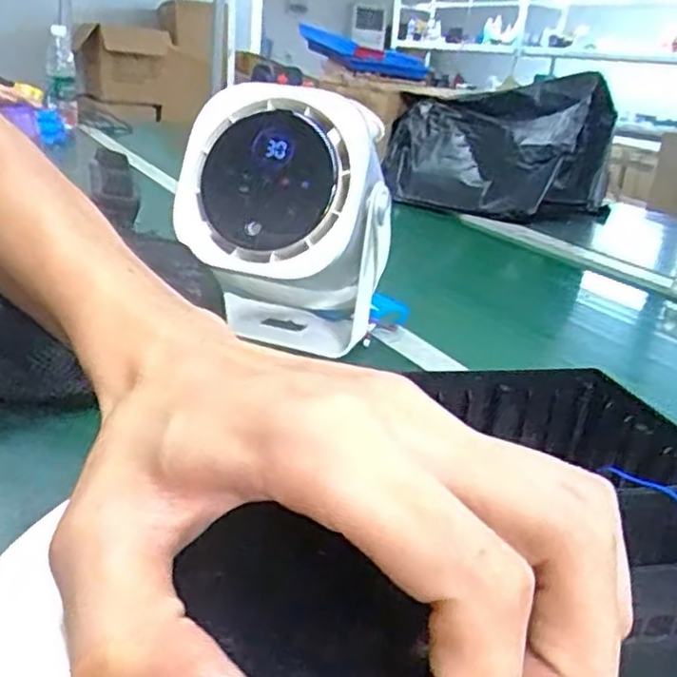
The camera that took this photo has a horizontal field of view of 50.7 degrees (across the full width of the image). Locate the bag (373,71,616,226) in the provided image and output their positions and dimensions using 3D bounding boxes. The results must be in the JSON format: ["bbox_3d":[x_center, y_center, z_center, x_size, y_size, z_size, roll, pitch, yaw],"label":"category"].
[{"bbox_3d":[0.283,-0.339,1.270,0.397,0.220,0.271,7,21,4],"label":"bag"}]

